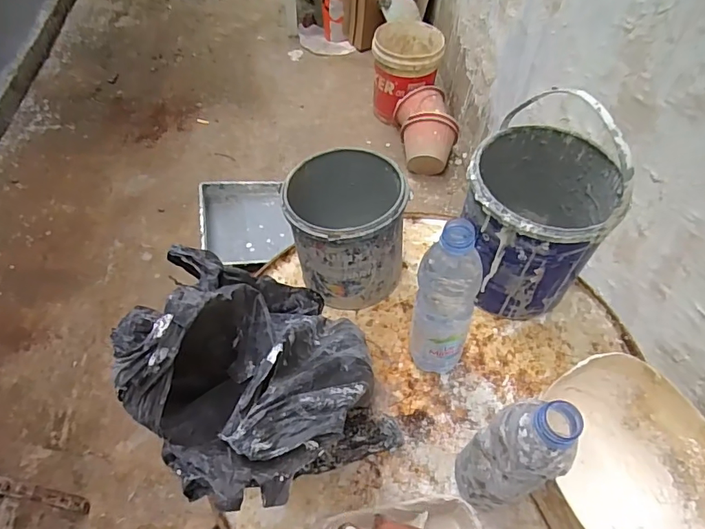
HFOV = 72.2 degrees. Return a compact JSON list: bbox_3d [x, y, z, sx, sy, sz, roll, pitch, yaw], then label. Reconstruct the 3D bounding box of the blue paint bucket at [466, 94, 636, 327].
[{"bbox_3d":[0.231,-0.077,0.609,0.171,0.260,0.189,26,57,15],"label":"blue paint bucket"}]

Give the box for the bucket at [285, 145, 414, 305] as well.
[{"bbox_3d":[-0.007,-0.046,0.649,0.140,0.155,0.150,2,54,-2],"label":"bucket"}]

